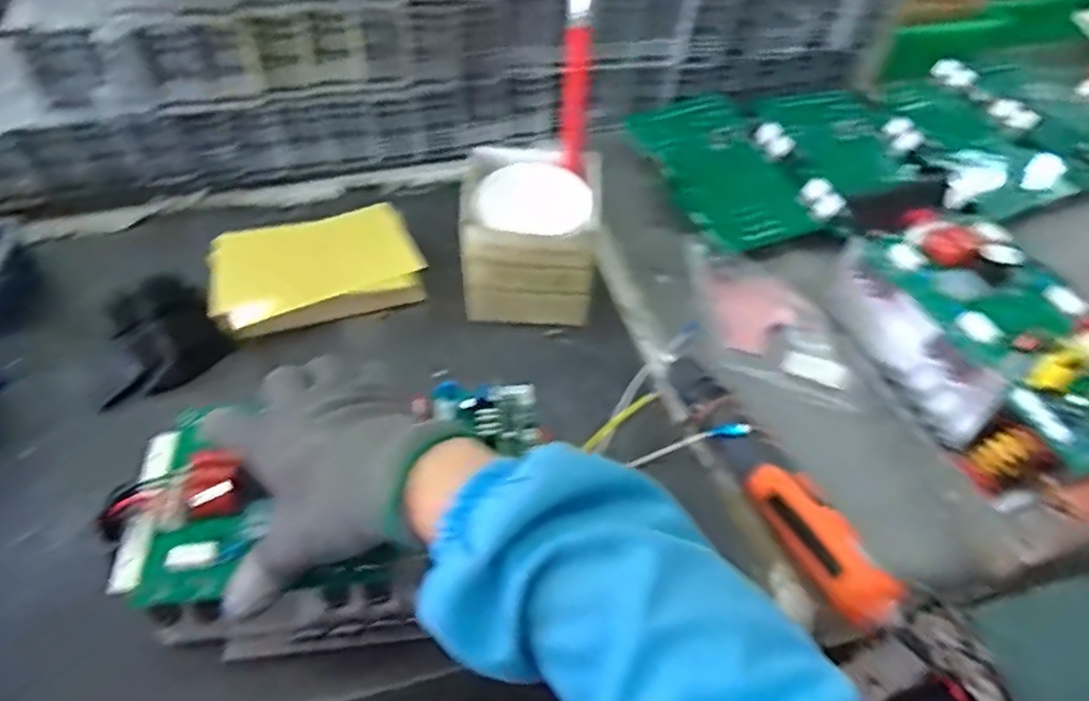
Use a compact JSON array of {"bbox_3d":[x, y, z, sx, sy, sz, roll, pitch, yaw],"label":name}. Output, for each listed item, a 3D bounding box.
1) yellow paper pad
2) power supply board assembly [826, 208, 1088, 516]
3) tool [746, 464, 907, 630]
[{"bbox_3d":[-0.202,-0.073,0.626,0.175,0.029,0.098,-15,53,-14],"label":"yellow paper pad"},{"bbox_3d":[0.348,-0.009,0.544,0.137,0.115,0.240,-18,54,-16],"label":"power supply board assembly"},{"bbox_3d":[0.185,0.123,0.467,0.043,0.023,0.115,-21,55,-18],"label":"tool"}]

